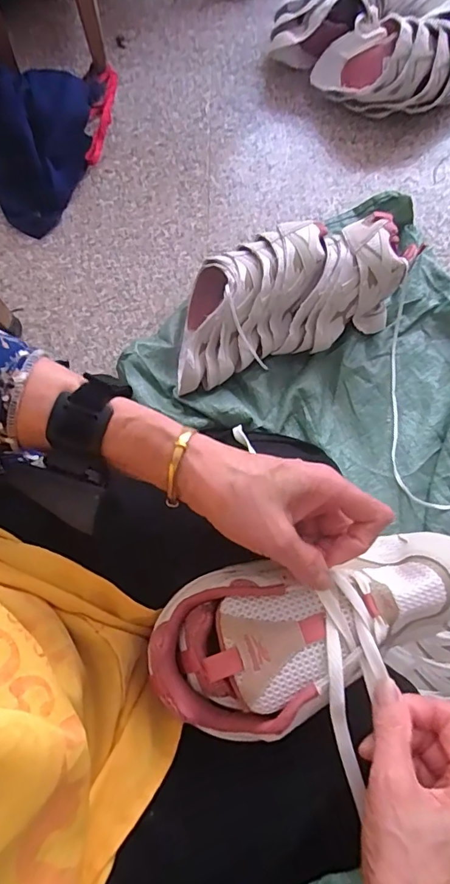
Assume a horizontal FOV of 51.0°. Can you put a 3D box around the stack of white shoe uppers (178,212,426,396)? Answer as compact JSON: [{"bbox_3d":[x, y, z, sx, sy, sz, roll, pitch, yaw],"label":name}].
[{"bbox_3d":[0.102,-0.264,0.836,0.433,0.133,0.207,-22,78,-7],"label":"stack of white shoe uppers"}]

